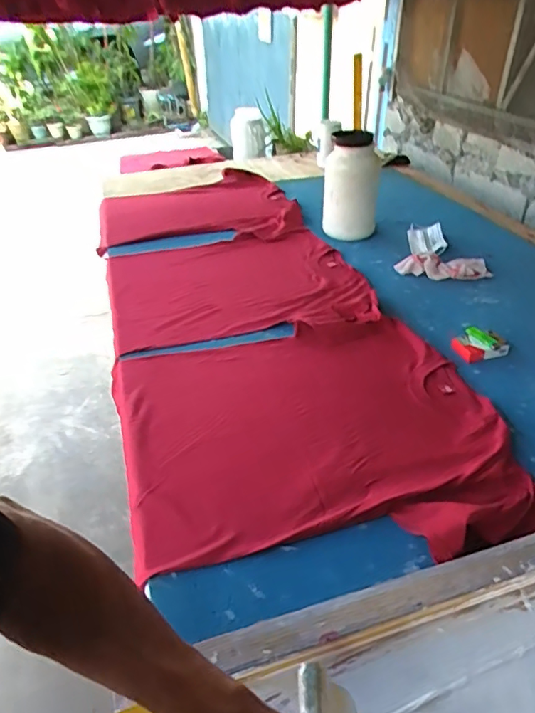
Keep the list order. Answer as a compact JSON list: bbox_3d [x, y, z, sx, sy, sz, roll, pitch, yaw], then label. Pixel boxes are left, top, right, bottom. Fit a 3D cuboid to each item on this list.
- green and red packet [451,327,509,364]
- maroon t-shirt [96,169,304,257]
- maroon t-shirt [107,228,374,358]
[{"bbox_3d":[0.416,-0.022,1.004,0.100,0.032,0.081,-8,37,-9],"label":"green and red packet"},{"bbox_3d":[-0.233,-0.509,1.697,0.603,0.041,0.614,-5,37,-9],"label":"maroon t-shirt"},{"bbox_3d":[-0.075,-0.187,1.247,0.585,0.028,0.512,-8,37,-9],"label":"maroon t-shirt"}]

